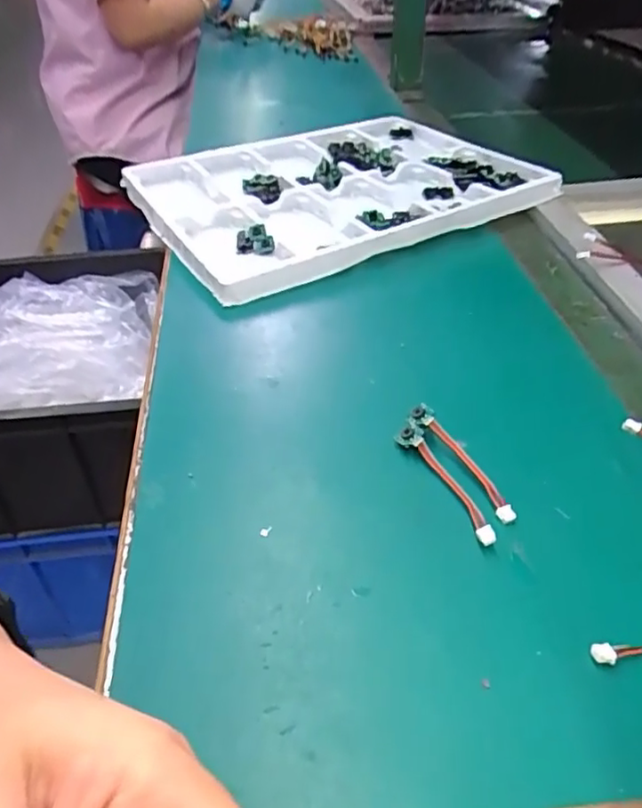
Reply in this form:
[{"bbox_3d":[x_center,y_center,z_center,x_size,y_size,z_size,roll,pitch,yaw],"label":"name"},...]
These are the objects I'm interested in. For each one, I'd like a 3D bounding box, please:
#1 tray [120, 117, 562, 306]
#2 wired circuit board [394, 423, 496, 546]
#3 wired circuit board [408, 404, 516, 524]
[{"bbox_3d":[0.012,-0.226,0.635,0.372,0.024,0.295,-21,44,-22],"label":"tray"},{"bbox_3d":[0.069,0.043,0.344,0.015,0.012,0.089,-18,43,-19],"label":"wired circuit board"},{"bbox_3d":[0.080,0.032,0.354,0.016,0.015,0.085,-23,45,-23],"label":"wired circuit board"}]

